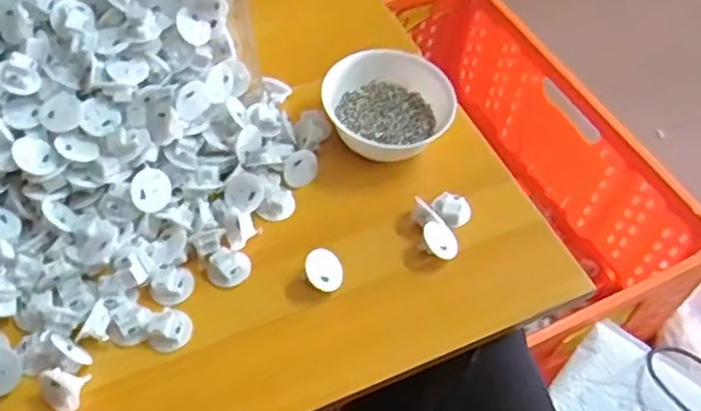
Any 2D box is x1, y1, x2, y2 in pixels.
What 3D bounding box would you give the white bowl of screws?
[{"bbox_3d":[0.033,-0.087,0.640,0.116,0.051,0.108,2,54,-4],"label":"white bowl of screws"}]

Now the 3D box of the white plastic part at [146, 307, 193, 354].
[{"bbox_3d":[-0.134,0.092,0.522,0.032,0.020,0.027,-11,56,-13],"label":"white plastic part"}]

